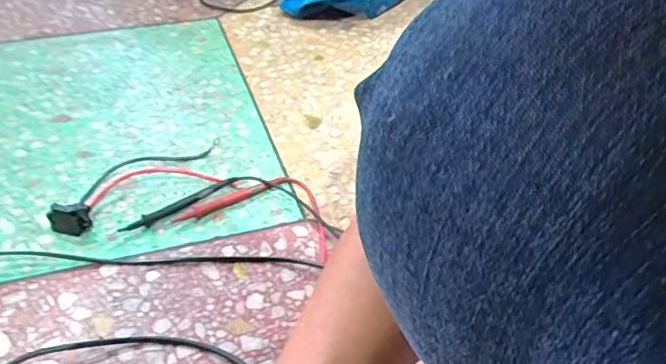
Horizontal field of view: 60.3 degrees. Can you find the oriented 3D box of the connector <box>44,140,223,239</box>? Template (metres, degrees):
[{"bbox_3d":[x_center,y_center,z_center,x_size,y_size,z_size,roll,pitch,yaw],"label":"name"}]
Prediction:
[{"bbox_3d":[-0.207,-0.008,0.620,0.199,0.026,0.087,-22,46,-27],"label":"connector"}]

